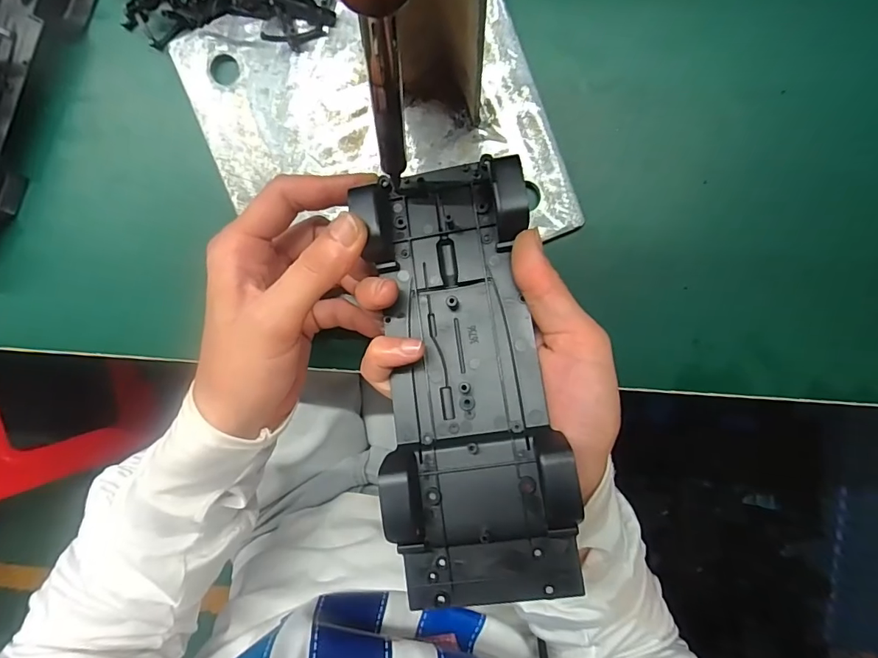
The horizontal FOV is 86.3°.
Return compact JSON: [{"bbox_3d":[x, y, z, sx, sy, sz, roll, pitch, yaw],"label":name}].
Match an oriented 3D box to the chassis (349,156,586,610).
[{"bbox_3d":[0.010,0.017,0.203,0.074,0.022,0.187,-8,79,4],"label":"chassis"}]

